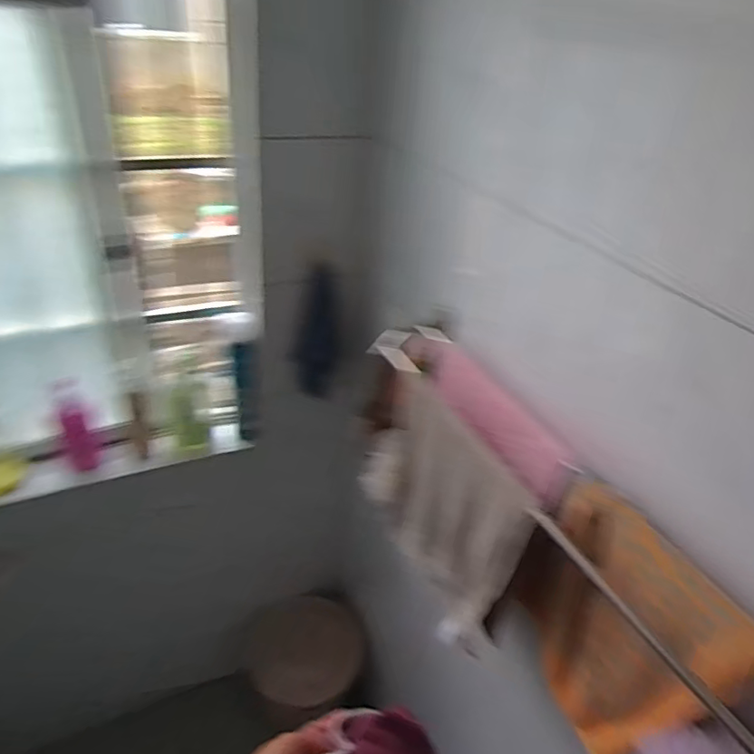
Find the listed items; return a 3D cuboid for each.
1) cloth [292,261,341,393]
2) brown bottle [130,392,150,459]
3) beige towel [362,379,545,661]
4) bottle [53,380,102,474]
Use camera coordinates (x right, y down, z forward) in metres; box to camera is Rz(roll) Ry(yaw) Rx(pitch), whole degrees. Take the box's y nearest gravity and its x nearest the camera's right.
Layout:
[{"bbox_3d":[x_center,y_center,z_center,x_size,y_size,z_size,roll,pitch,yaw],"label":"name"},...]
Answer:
[{"bbox_3d":[-0.144,-0.102,1.374,0.101,0.345,0.028,-1,35,-9],"label":"cloth"},{"bbox_3d":[-0.597,0.119,1.442,0.053,0.185,0.051,-10,37,-22],"label":"brown bottle"},{"bbox_3d":[0.097,0.208,1.013,0.068,0.368,0.466,-7,36,-18],"label":"beige towel"},{"bbox_3d":[-0.730,0.122,1.383,0.089,0.236,0.057,-17,40,-29],"label":"bottle"}]

